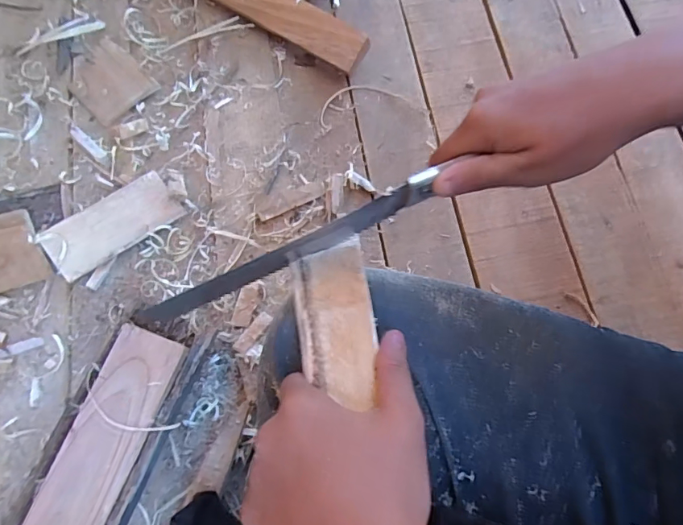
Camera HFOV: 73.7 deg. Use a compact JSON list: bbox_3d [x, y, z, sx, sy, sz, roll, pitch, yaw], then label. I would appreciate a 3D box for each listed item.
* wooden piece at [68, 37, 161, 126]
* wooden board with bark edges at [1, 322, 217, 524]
[{"bbox_3d":[-0.290,-0.227,0.561,0.109,0.007,0.082,42,76,13],"label":"wooden piece"},{"bbox_3d":[-0.236,0.237,0.356,0.092,0.024,0.393,21,72,7],"label":"wooden board with bark edges"}]

